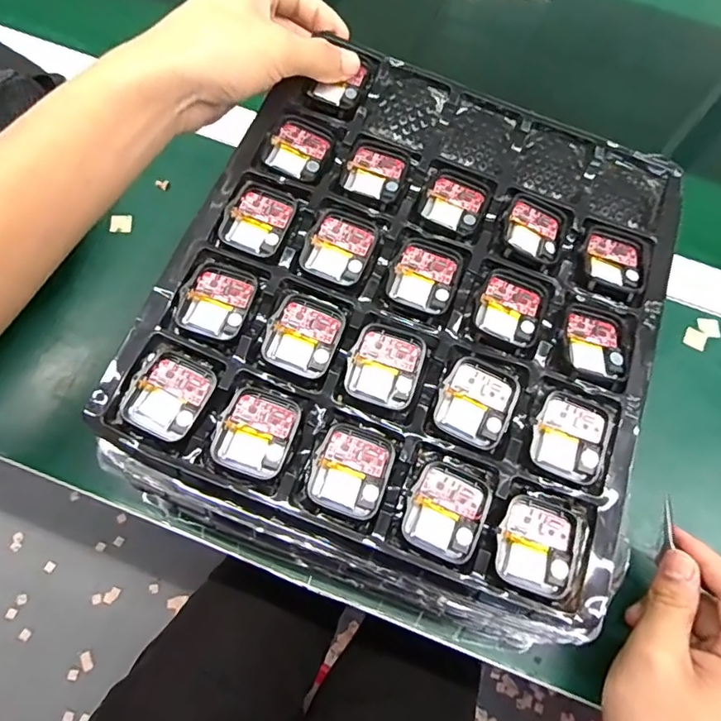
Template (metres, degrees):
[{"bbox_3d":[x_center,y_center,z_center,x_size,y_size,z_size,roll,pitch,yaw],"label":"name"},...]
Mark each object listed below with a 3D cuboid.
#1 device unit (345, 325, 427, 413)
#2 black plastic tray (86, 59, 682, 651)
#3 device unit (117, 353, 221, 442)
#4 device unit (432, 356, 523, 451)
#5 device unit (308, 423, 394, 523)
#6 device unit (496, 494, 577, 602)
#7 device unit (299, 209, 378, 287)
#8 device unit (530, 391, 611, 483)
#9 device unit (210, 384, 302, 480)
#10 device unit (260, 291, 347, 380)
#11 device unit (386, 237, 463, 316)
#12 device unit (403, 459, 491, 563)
[{"bbox_3d":[0.014,0.002,0.279,0.037,0.004,0.041,19,73,4],"label":"device unit"},{"bbox_3d":[0.031,-0.033,0.299,0.259,0.024,0.302,21,73,5],"label":"black plastic tray"},{"bbox_3d":[-0.097,0.018,0.270,0.037,0.007,0.042,22,73,5],"label":"device unit"},{"bbox_3d":[0.061,0.020,0.274,0.037,0.004,0.043,28,74,6],"label":"device unit"},{"bbox_3d":[-0.004,0.055,0.264,0.036,0.005,0.042,18,73,4],"label":"device unit"},{"bbox_3d":[0.084,0.089,0.255,0.037,0.005,0.042,20,73,4],"label":"device unit"},{"bbox_3d":[-0.012,-0.065,0.300,0.037,0.004,0.042,23,73,5],"label":"device unit"},{"bbox_3d":[0.108,0.039,0.272,0.035,0.006,0.041,21,73,4],"label":"device unit"},{"bbox_3d":[-0.052,0.035,0.267,0.036,0.006,0.043,19,73,4],"label":"device unit"},{"bbox_3d":[-0.030,-0.014,0.285,0.037,0.005,0.043,20,73,4],"label":"device unit"},{"bbox_3d":[0.037,-0.049,0.298,0.037,0.005,0.041,22,73,5],"label":"device unit"},{"bbox_3d":[0.042,0.073,0.259,0.036,0.005,0.042,24,73,5],"label":"device unit"}]

